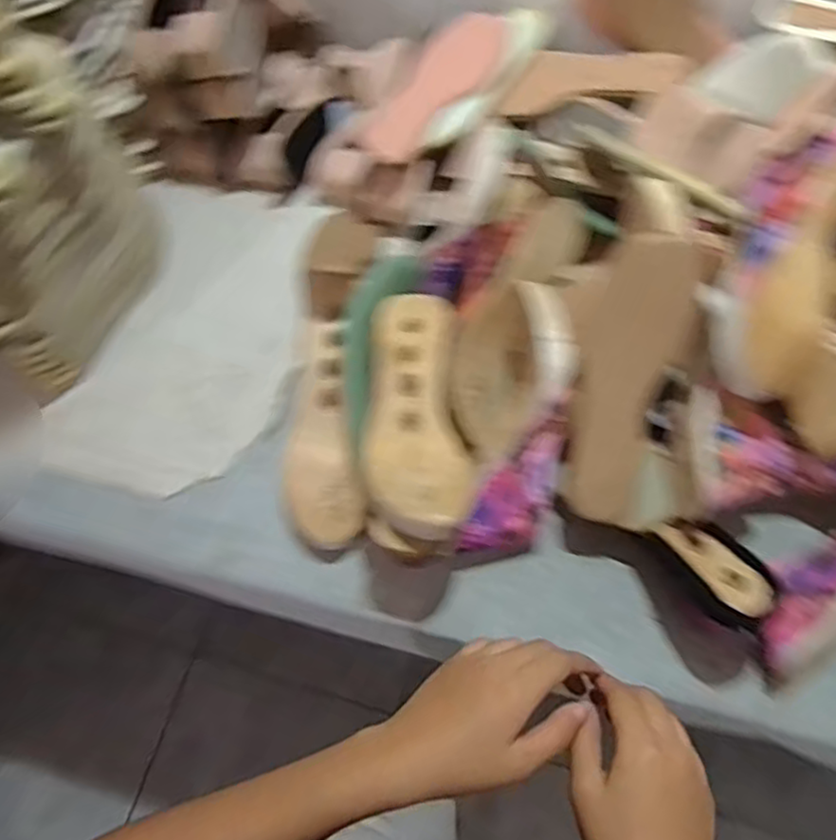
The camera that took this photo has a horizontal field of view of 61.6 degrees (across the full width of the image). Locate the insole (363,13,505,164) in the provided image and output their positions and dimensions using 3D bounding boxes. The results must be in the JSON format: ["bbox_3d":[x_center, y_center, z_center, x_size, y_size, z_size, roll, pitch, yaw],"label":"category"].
[{"bbox_3d":[0.024,-0.379,0.788,0.070,0.030,0.208,38,85,19],"label":"insole"}]

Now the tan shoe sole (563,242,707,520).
[{"bbox_3d":[0.171,-0.032,0.583,0.071,0.026,0.233,14,102,10],"label":"tan shoe sole"}]

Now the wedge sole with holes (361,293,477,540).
[{"bbox_3d":[-0.004,-0.010,0.593,0.087,0.047,0.232,-6,63,0],"label":"wedge sole with holes"}]

